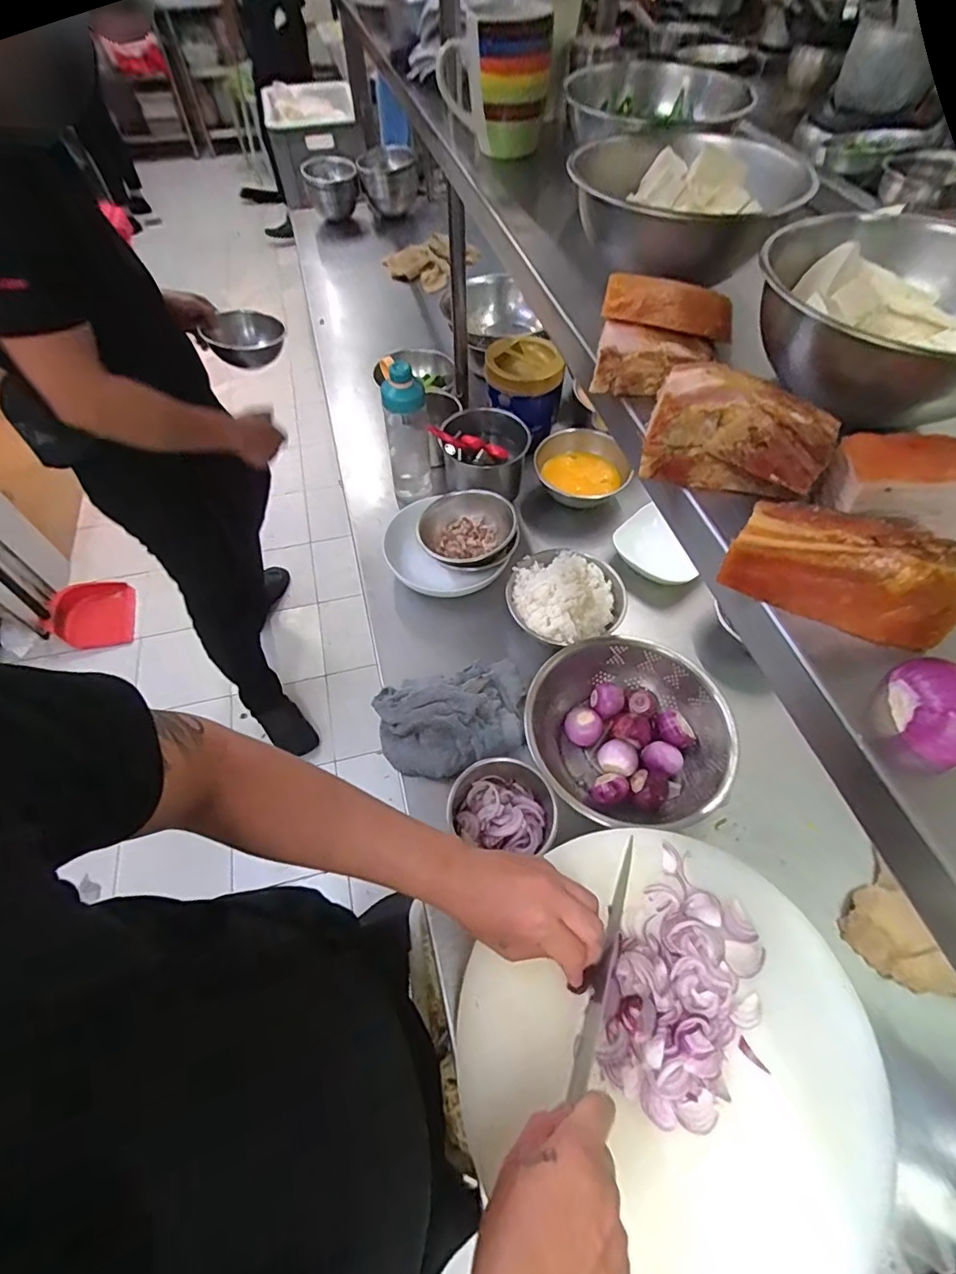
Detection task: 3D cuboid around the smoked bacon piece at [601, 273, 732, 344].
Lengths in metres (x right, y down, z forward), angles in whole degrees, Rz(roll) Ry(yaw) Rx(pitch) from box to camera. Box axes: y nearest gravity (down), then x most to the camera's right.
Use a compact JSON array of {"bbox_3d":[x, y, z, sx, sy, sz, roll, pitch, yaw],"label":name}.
[{"bbox_3d":[0.126,-0.217,0.349,0.085,0.026,0.018,11,24,-2],"label":"smoked bacon piece"}]

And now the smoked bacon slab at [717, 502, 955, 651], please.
[{"bbox_3d":[0.171,-0.031,0.248,0.096,0.041,0.030,24,60,14],"label":"smoked bacon slab"}]

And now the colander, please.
[{"bbox_3d":[0.189,0.118,0.673,0.226,0.114,0.246,0,57,0],"label":"colander"}]

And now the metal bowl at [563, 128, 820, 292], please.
[{"bbox_3d":[0.159,-0.331,0.407,0.153,0.058,0.153,40,66,22],"label":"metal bowl"}]

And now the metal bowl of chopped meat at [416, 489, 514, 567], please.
[{"bbox_3d":[-0.019,-0.168,0.843,0.148,0.066,0.140,0,57,0],"label":"metal bowl of chopped meat"}]

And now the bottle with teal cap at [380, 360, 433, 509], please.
[{"bbox_3d":[-0.121,-0.338,0.916,0.071,0.256,0.068,-6,58,-4],"label":"bottle with teal cap"}]

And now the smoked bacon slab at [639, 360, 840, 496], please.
[{"bbox_3d":[0.143,-0.111,0.292,0.088,0.049,0.043,24,60,14],"label":"smoked bacon slab"}]

